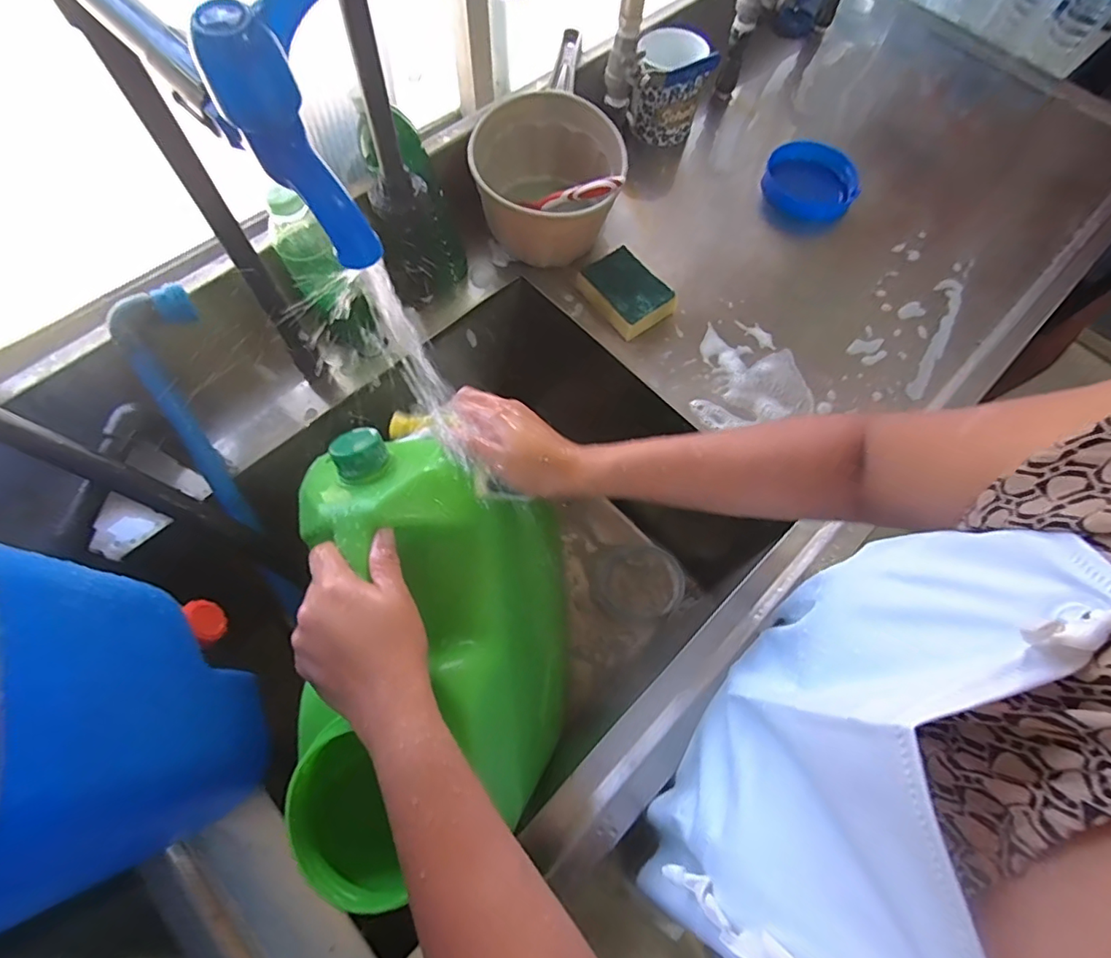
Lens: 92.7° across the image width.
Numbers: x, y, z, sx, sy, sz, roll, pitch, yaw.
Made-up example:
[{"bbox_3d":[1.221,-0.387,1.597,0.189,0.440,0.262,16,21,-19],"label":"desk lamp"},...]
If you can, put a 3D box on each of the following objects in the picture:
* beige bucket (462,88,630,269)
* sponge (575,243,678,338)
[{"bbox_3d":[-0.013,-0.333,0.613,0.162,0.119,0.154,1,66,-2],"label":"beige bucket"},{"bbox_3d":[0.083,-0.217,0.618,0.073,0.033,0.103,-34,72,-15],"label":"sponge"}]

